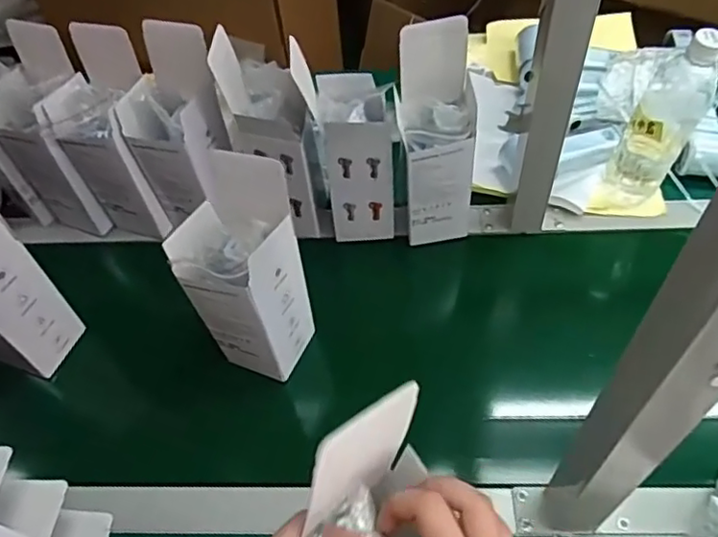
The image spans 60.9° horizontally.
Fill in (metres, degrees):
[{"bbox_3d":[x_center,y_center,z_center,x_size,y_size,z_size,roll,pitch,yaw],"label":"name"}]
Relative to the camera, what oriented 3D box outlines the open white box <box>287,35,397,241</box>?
[{"bbox_3d":[-0.010,-0.136,0.677,0.093,0.230,0.078,-4,54,1],"label":"open white box"}]

